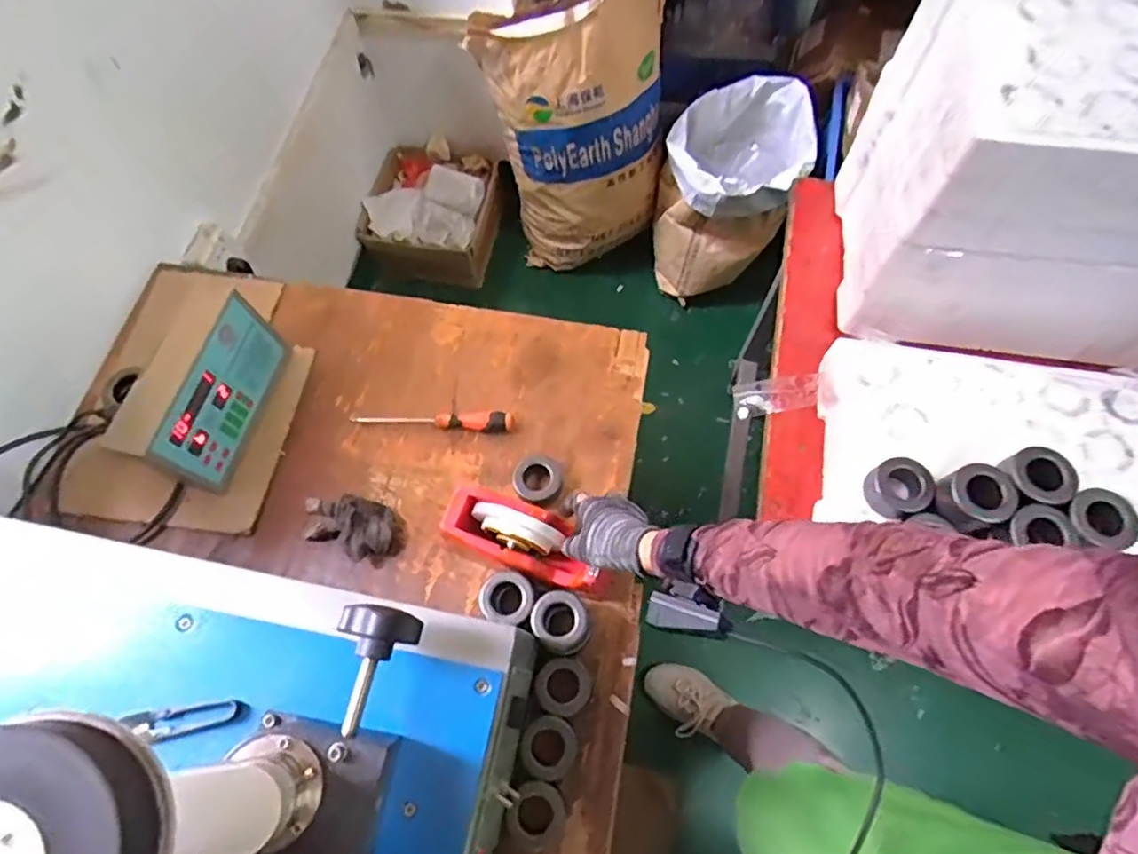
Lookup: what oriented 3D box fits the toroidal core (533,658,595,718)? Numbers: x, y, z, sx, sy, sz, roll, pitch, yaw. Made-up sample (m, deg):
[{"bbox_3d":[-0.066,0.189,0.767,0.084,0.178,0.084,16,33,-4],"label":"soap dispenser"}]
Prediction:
[{"bbox_3d":[-0.006,0.292,0.678,0.059,0.030,0.060,-1,67,1],"label":"toroidal core"}]

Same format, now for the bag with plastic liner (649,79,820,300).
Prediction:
[{"bbox_3d":[0.393,-0.585,1.529,0.321,0.400,0.359,19,69,9],"label":"bag with plastic liner"}]

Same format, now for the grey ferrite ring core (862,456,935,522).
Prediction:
[{"bbox_3d":[0.359,0.067,0.657,0.060,0.036,0.059,-1,67,1],"label":"grey ferrite ring core"}]

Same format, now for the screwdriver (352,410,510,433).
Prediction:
[{"bbox_3d":[-0.188,-0.012,0.820,0.224,0.028,0.026,5,67,4],"label":"screwdriver"}]

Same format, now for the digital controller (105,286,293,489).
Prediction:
[{"bbox_3d":[-0.462,-0.050,0.759,0.066,0.166,0.225,13,68,7],"label":"digital controller"}]

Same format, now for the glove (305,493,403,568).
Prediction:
[{"bbox_3d":[-0.269,0.120,0.749,0.120,0.065,0.075,22,69,10],"label":"glove"}]

